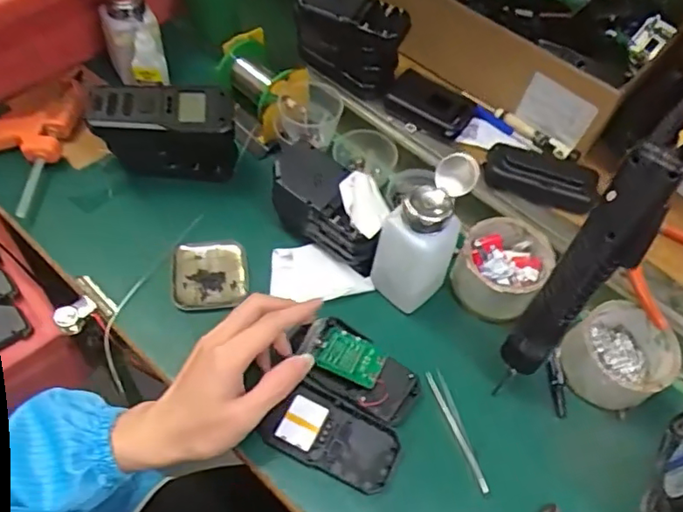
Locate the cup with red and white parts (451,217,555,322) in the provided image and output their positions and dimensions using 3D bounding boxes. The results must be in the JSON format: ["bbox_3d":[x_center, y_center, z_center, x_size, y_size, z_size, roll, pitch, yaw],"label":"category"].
[{"bbox_3d":[0.151,0.014,0.556,0.078,0.066,0.079,3,55,-4],"label":"cup with red and white parts"}]

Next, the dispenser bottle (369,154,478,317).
[{"bbox_3d":[0.068,-0.016,0.511,0.066,0.152,0.067,17,55,6],"label":"dispenser bottle"}]

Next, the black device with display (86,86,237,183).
[{"bbox_3d":[-0.172,-0.121,0.584,0.127,0.087,0.059,0,55,-6],"label":"black device with display"}]

